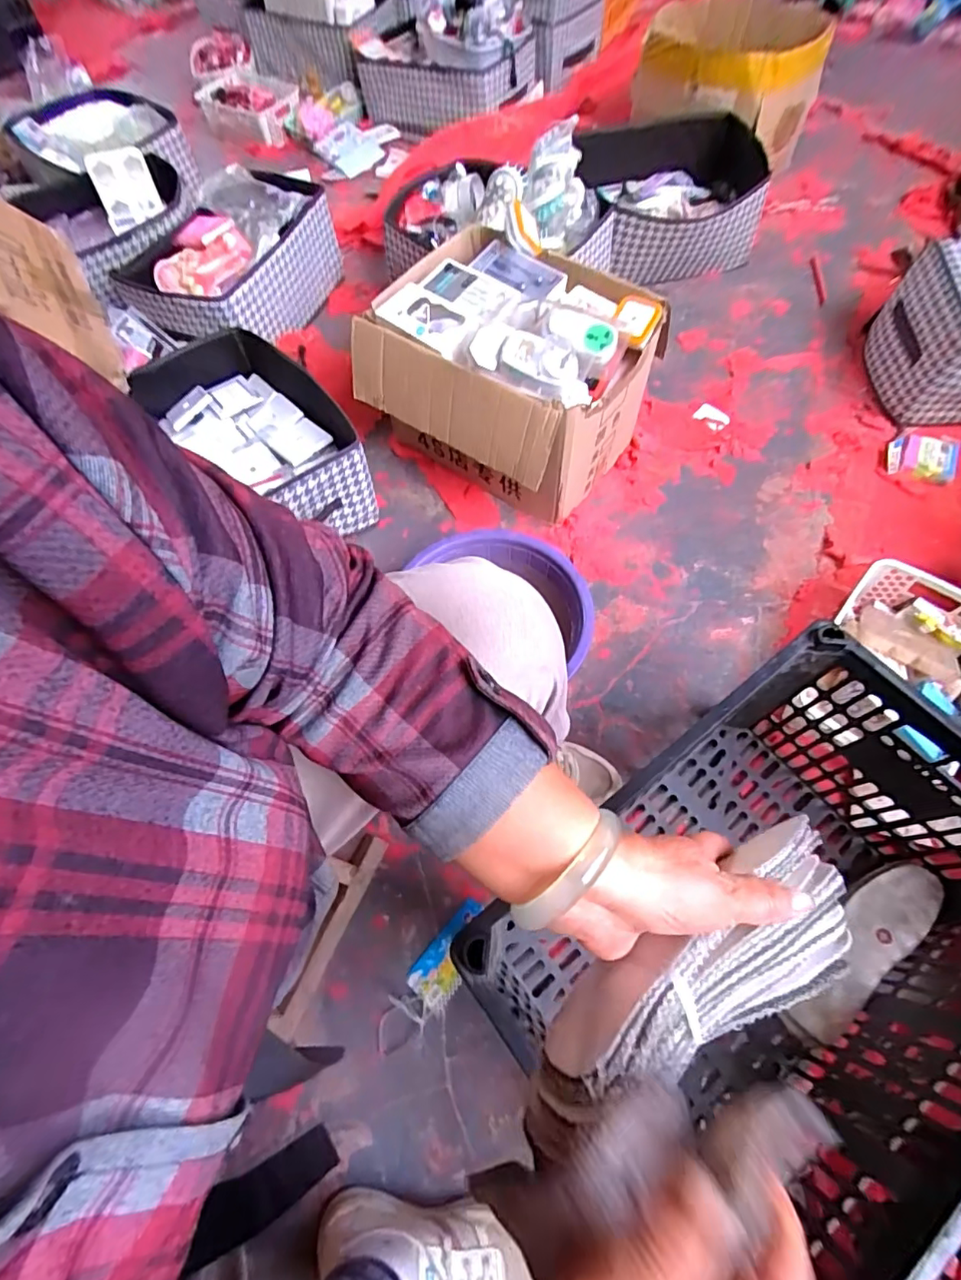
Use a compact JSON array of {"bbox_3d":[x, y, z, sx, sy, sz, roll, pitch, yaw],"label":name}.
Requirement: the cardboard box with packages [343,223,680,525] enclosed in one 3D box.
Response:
[{"bbox_3d":[0.039,-0.424,0.908,0.387,0.287,0.321,35,70,18],"label":"cardboard box with packages"}]

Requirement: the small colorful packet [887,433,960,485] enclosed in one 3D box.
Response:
[{"bbox_3d":[0.796,-0.330,0.977,0.106,0.021,0.098,19,66,12],"label":"small colorful packet"}]

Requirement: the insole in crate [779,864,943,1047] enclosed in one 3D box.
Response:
[{"bbox_3d":[0.432,0.353,0.622,0.232,0.014,0.070,-44,48,-7],"label":"insole in crate"}]

